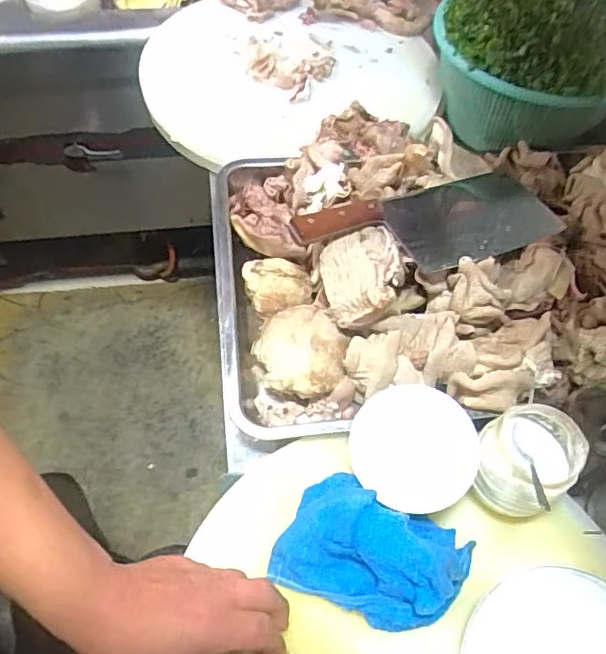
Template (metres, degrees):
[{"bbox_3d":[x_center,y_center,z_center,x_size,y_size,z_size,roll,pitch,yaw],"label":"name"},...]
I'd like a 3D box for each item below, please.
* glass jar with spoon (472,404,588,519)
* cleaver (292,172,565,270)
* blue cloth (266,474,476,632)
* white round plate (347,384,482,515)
[{"bbox_3d":[0.193,0.116,0.495,0.076,0.087,0.079,1,58,-2],"label":"glass jar with spoon"},{"bbox_3d":[0.147,-0.117,0.624,0.299,0.028,0.116,-22,61,-16],"label":"cleaver"},{"bbox_3d":[0.060,0.190,0.471,0.154,0.061,0.091,21,59,10],"label":"blue cloth"},{"bbox_3d":[0.097,0.105,0.495,0.108,0.005,0.106,-3,72,10],"label":"white round plate"}]

